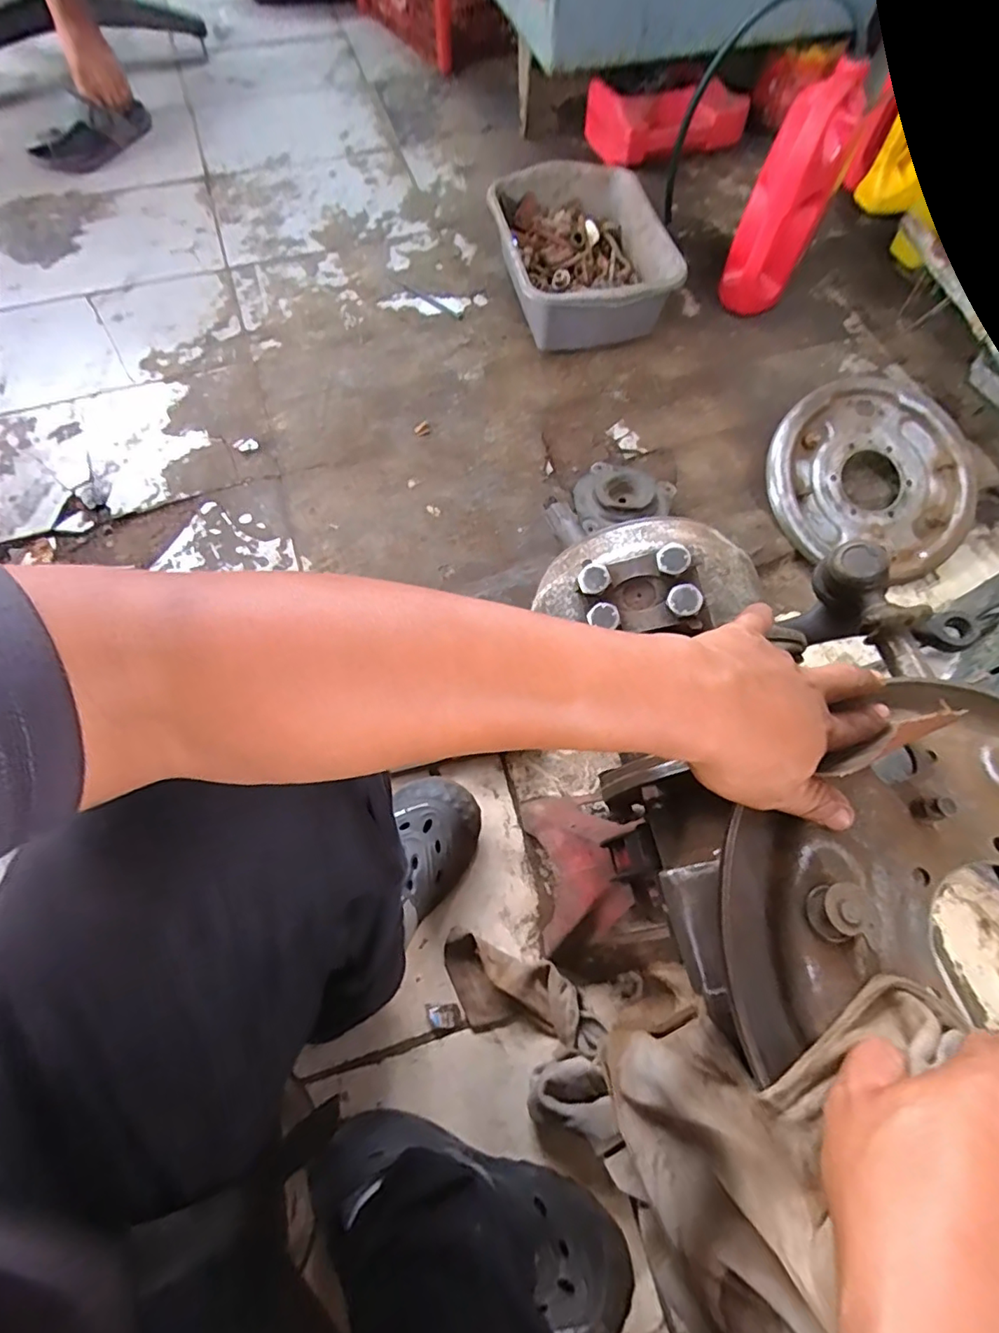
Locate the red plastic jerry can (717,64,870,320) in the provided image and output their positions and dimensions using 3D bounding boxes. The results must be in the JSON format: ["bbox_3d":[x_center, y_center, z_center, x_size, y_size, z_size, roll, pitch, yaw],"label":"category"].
[{"bbox_3d":[0.410,-0.653,0.800,0.107,0.270,0.109,0,67,-1],"label":"red plastic jerry can"}]

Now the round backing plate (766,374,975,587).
[{"bbox_3d":[0.541,-0.279,0.816,0.291,0.030,0.279,0,90,0],"label":"round backing plate"}]

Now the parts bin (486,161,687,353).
[{"bbox_3d":[0.125,-0.615,0.857,0.237,0.134,0.241,-10,68,-5],"label":"parts bin"}]

